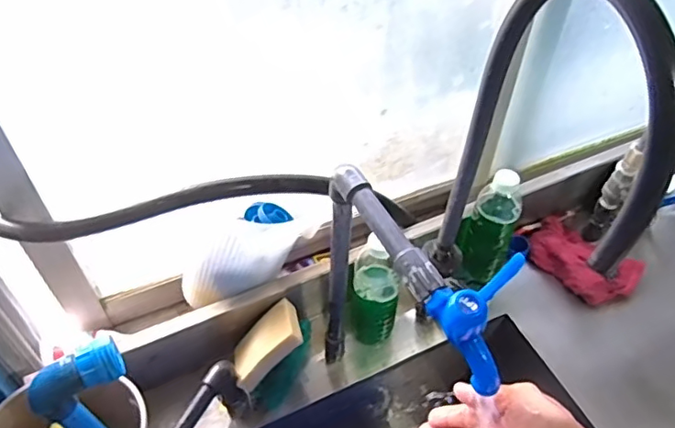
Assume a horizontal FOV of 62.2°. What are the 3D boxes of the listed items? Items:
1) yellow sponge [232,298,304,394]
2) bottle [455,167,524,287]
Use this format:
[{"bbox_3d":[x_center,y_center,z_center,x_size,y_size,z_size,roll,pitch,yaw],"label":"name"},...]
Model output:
[{"bbox_3d":[-0.092,0.162,0.710,0.100,0.023,0.073,-43,39,9],"label":"yellow sponge"},{"bbox_3d":[0.213,0.022,0.788,0.075,0.186,0.058,7,48,5],"label":"bottle"}]

